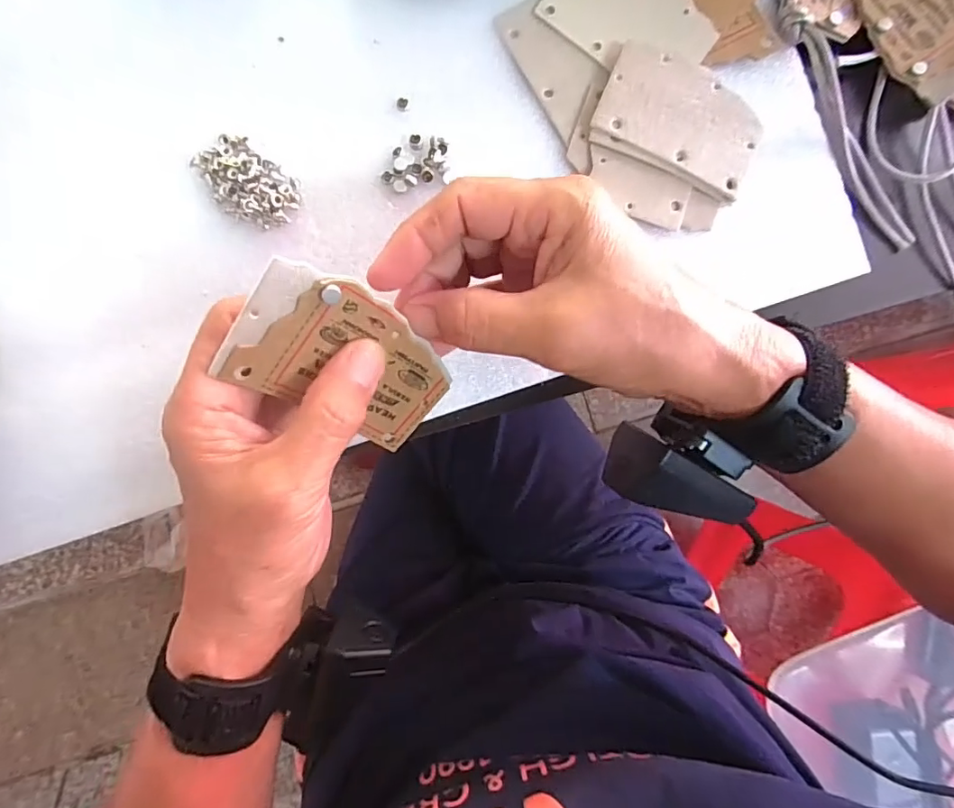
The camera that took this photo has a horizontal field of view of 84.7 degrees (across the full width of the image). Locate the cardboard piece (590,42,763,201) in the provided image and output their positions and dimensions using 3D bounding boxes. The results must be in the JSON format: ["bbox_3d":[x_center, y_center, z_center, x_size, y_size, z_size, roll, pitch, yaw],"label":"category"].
[{"bbox_3d":[0.106,-0.149,0.270,0.083,0.008,0.057,22,86,-2],"label":"cardboard piece"}]

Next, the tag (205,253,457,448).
[{"bbox_3d":[-0.050,-0.016,0.204,0.082,0.005,0.055,28,109,-33],"label":"tag"}]

